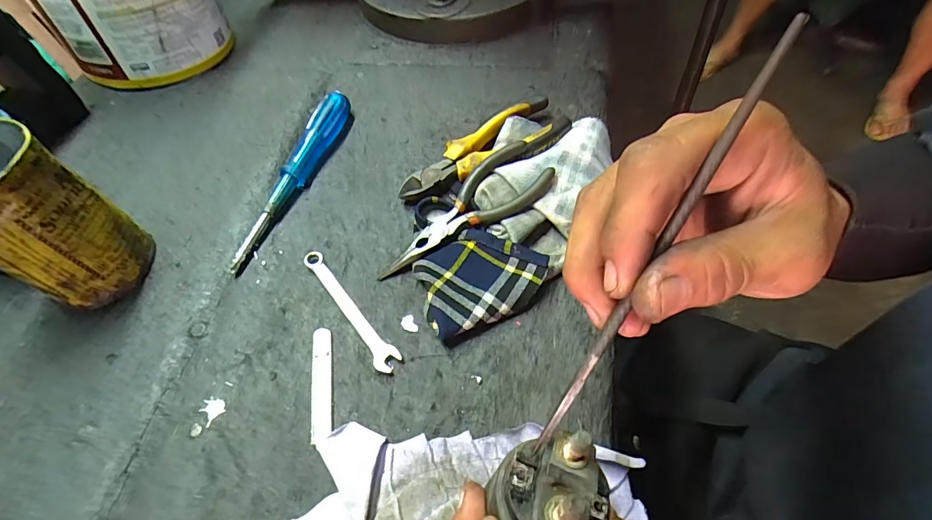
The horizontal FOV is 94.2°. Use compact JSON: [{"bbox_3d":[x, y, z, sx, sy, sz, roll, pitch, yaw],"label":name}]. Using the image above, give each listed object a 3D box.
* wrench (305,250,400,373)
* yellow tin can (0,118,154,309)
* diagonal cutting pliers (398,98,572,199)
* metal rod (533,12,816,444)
[{"bbox_3d":[-0.081,0.033,0.308,0.016,0.010,0.111,-33,62,-18],"label":"wrench"},{"bbox_3d":[-0.281,-0.028,0.287,0.074,0.118,0.070,-1,57,1],"label":"yellow tin can"},{"bbox_3d":[0.016,-0.087,0.368,0.151,0.033,0.048,-27,60,-15],"label":"diagonal cutting pliers"},{"bbox_3d":[0.066,0.001,0.155,0.005,0.004,0.173,32,107,20],"label":"metal rod"}]

